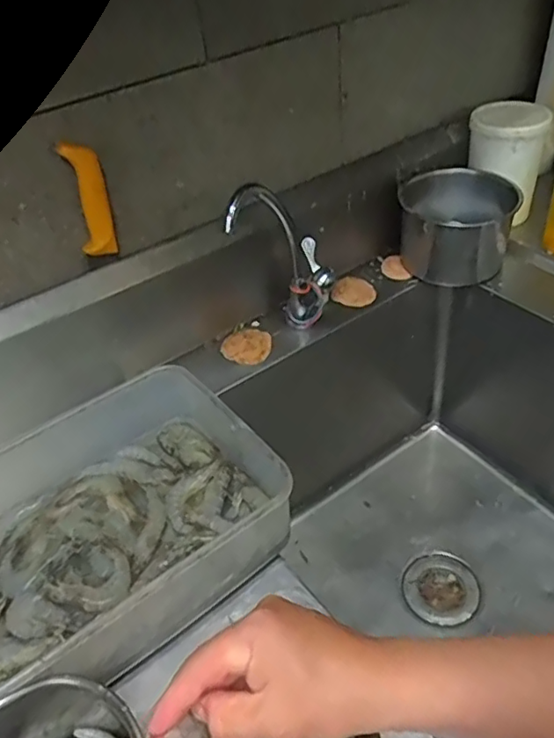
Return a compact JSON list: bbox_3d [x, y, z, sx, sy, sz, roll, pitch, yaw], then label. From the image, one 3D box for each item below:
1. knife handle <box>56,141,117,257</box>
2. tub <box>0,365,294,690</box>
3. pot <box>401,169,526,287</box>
[{"bbox_3d":[-0.216,-0.195,0.685,0.044,0.131,0.015,-15,42,-9],"label":"knife handle"},{"bbox_3d":[-0.195,0.152,0.580,0.360,0.081,0.269,-29,46,-22],"label":"tub"},{"bbox_3d":[0.272,-0.218,0.907,0.161,0.119,0.150,-4,42,4],"label":"pot"}]

